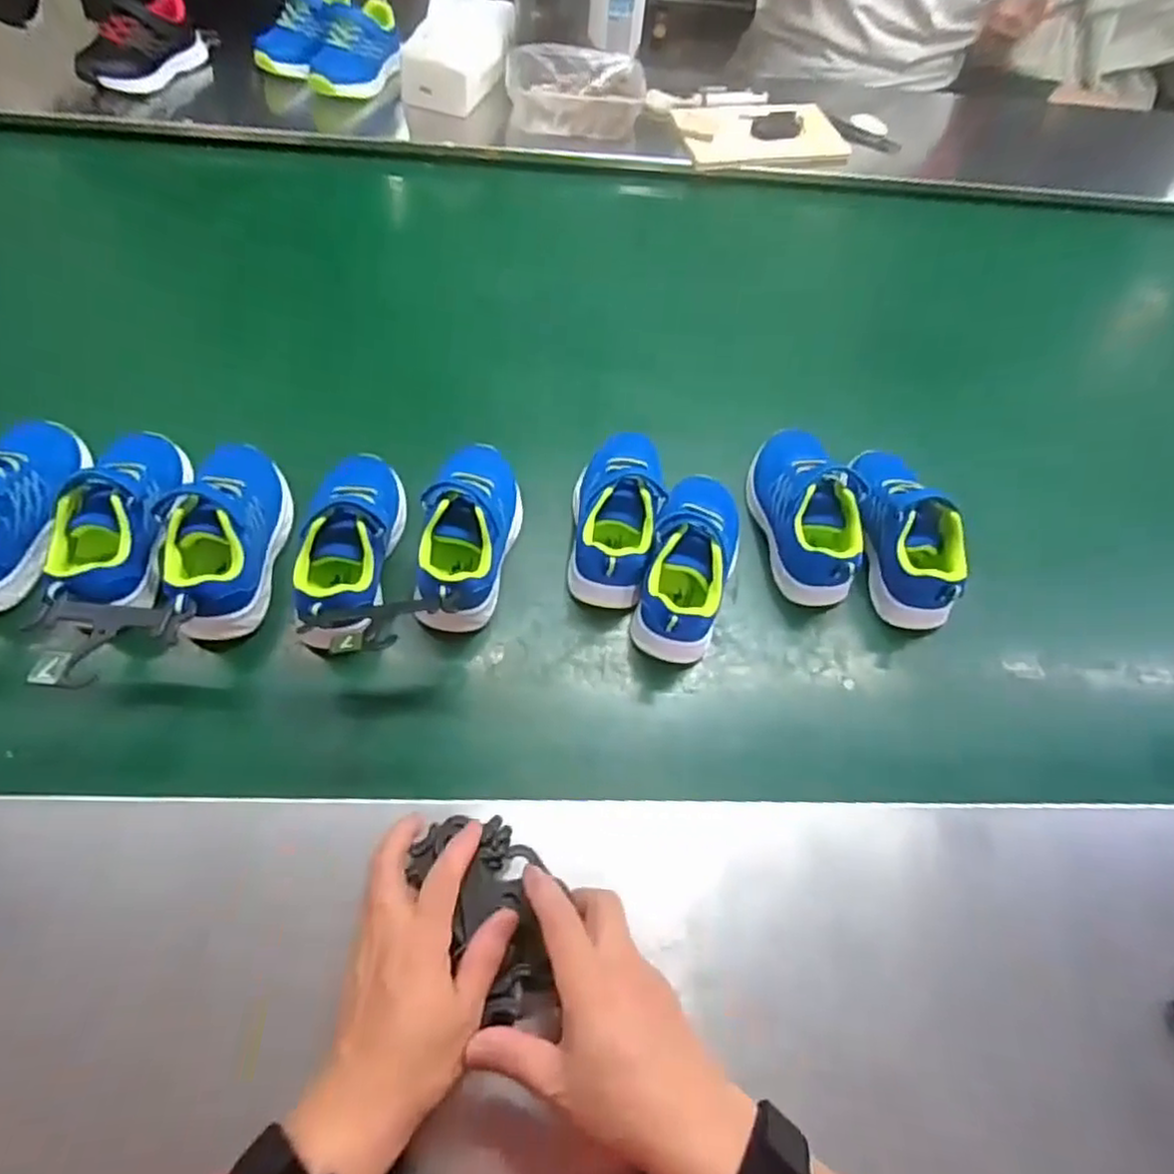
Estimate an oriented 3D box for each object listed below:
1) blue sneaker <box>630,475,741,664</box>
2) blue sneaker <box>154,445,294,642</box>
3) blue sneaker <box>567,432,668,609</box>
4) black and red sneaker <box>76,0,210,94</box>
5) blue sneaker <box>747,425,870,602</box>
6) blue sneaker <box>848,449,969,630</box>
[{"bbox_3d":[0.085,-0.023,0.551,0.067,0.069,0.158,16,60,7],"label":"blue sneaker"},{"bbox_3d":[-0.274,-0.045,0.531,0.079,0.058,0.159,-2,60,-4],"label":"blue sneaker"},{"bbox_3d":[0.026,-0.063,0.574,0.073,0.063,0.161,4,60,-1],"label":"blue sneaker"},{"bbox_3d":[-0.529,-0.641,0.832,0.068,0.067,0.145,20,61,9],"label":"black and red sneaker"},{"bbox_3d":[0.186,-0.067,0.587,0.078,0.063,0.160,-7,60,-7],"label":"blue sneaker"},{"bbox_3d":[0.266,-0.051,0.587,0.077,0.068,0.162,-3,60,-5],"label":"blue sneaker"}]

